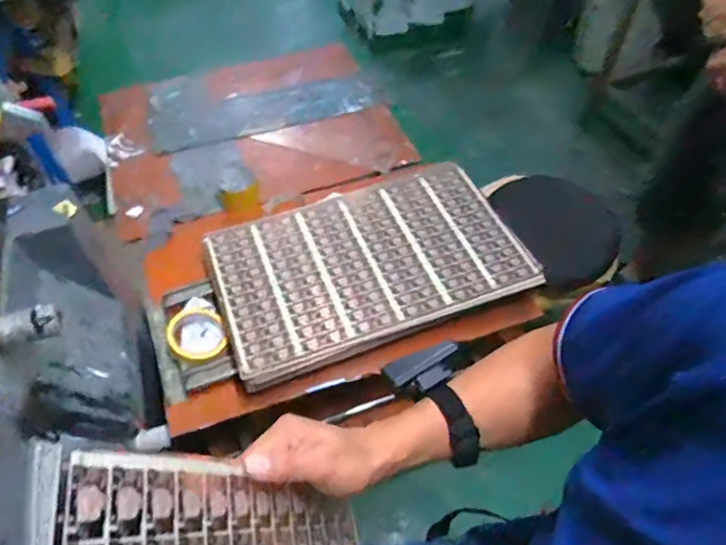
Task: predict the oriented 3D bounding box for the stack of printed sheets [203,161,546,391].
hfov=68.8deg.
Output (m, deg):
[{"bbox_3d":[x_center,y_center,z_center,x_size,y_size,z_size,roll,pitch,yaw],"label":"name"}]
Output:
[{"bbox_3d":[0.009,-0.025,0.938,0.528,0.032,0.308,-18,55,-14],"label":"stack of printed sheets"}]

